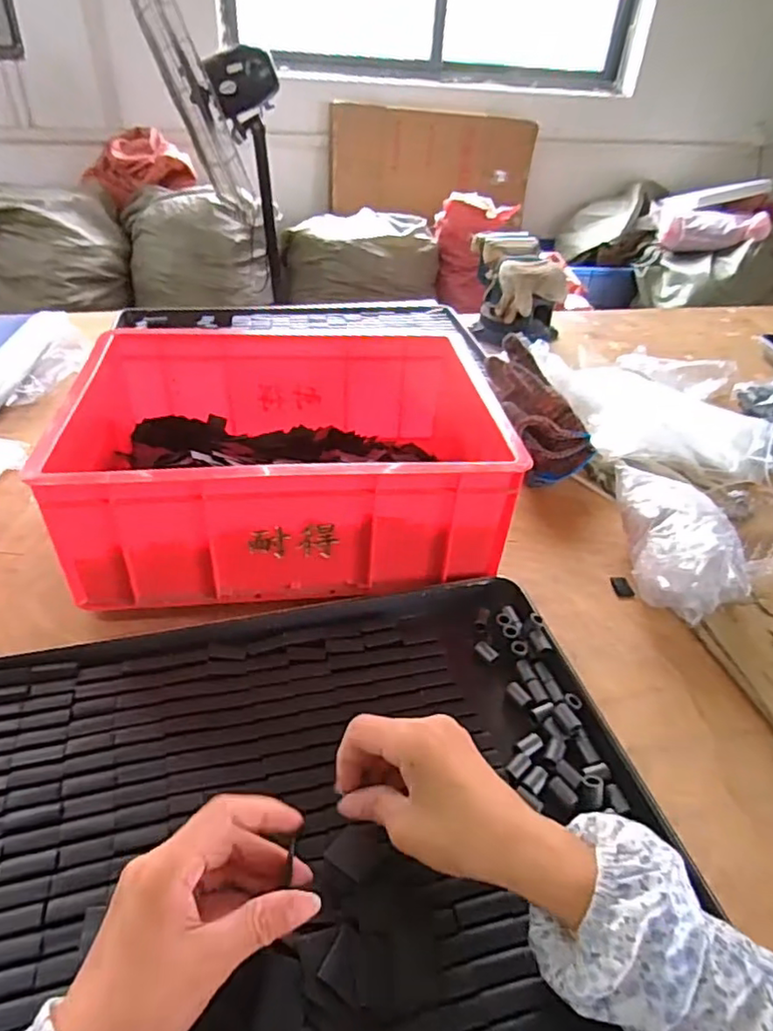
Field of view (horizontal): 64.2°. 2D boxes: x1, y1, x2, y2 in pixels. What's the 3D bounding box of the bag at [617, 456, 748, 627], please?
[{"bbox_3d":[0.291,0.020,0.626,0.091,0.086,0.171,7,38,2],"label":"bag"}]

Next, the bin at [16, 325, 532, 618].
[{"bbox_3d":[-0.099,-0.061,0.651,0.406,0.158,0.298,-3,39,-9],"label":"bin"}]

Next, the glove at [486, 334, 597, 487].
[{"bbox_3d":[0.181,-0.137,0.782,0.081,0.083,0.205,-11,64,-20],"label":"glove"}]

